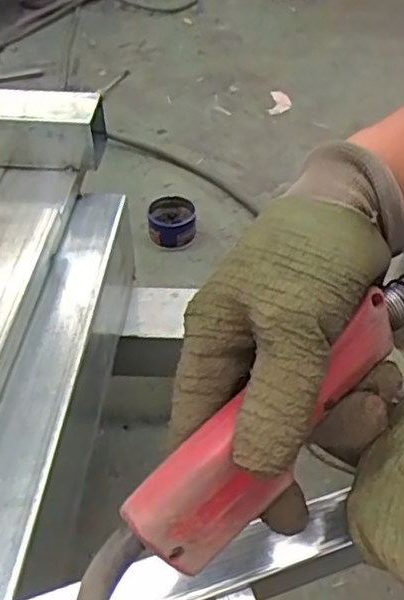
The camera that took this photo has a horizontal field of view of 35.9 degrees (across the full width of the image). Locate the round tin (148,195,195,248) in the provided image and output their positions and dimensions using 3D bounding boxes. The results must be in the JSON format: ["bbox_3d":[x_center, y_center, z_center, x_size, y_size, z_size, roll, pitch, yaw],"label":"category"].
[{"bbox_3d":[-0.049,-0.132,1.044,0.080,0.043,0.085,-3,47,-3],"label":"round tin"}]

